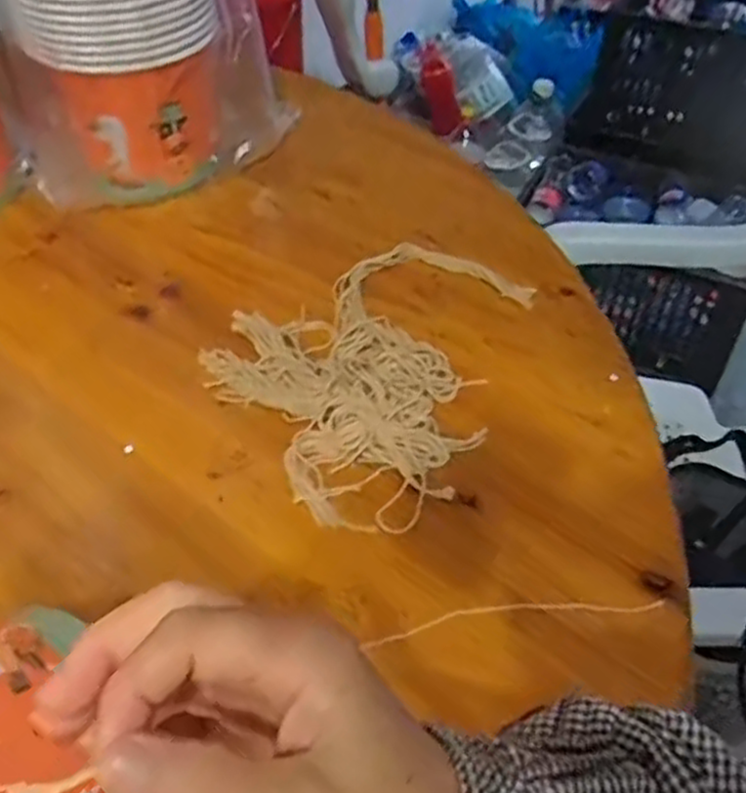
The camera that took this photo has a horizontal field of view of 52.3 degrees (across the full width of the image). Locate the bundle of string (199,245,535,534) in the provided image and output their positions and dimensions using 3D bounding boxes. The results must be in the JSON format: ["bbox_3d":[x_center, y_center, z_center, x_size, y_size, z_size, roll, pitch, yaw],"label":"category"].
[{"bbox_3d":[0.019,-0.032,0.548,0.252,0.025,0.202,-34,56,-27],"label":"bundle of string"}]

